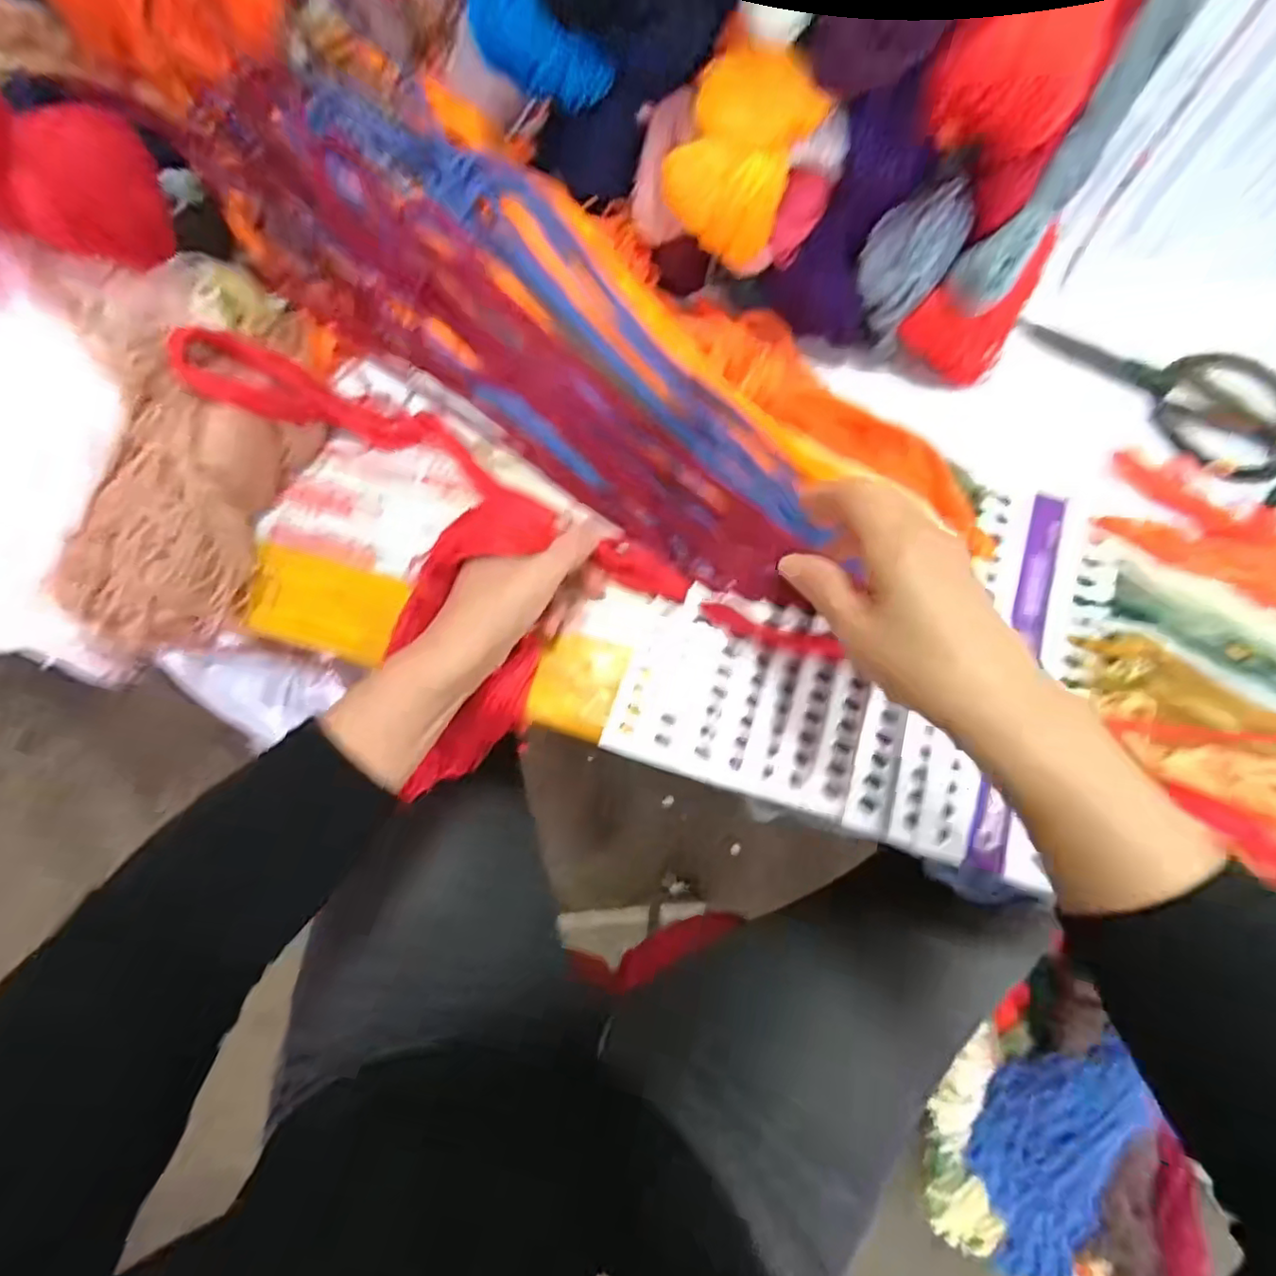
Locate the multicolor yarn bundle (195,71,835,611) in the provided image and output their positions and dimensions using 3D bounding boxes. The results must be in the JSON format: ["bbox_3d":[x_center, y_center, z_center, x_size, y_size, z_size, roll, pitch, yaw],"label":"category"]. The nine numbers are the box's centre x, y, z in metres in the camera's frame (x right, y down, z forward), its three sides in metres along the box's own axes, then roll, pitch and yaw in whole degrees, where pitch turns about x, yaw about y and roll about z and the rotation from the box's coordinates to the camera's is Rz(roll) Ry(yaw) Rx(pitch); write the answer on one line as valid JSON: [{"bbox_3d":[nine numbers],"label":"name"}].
[{"bbox_3d":[-0.085,-0.212,0.440,0.490,0.078,0.133,39,82,2],"label":"multicolor yarn bundle"}]

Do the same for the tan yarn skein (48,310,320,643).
[{"bbox_3d":[-0.282,-0.111,0.414,0.074,0.074,0.243,18,79,5],"label":"tan yarn skein"}]

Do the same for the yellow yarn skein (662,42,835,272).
[{"bbox_3d":[0.059,-0.280,0.377,0.085,0.113,0.050,14,79,4],"label":"yellow yarn skein"}]

